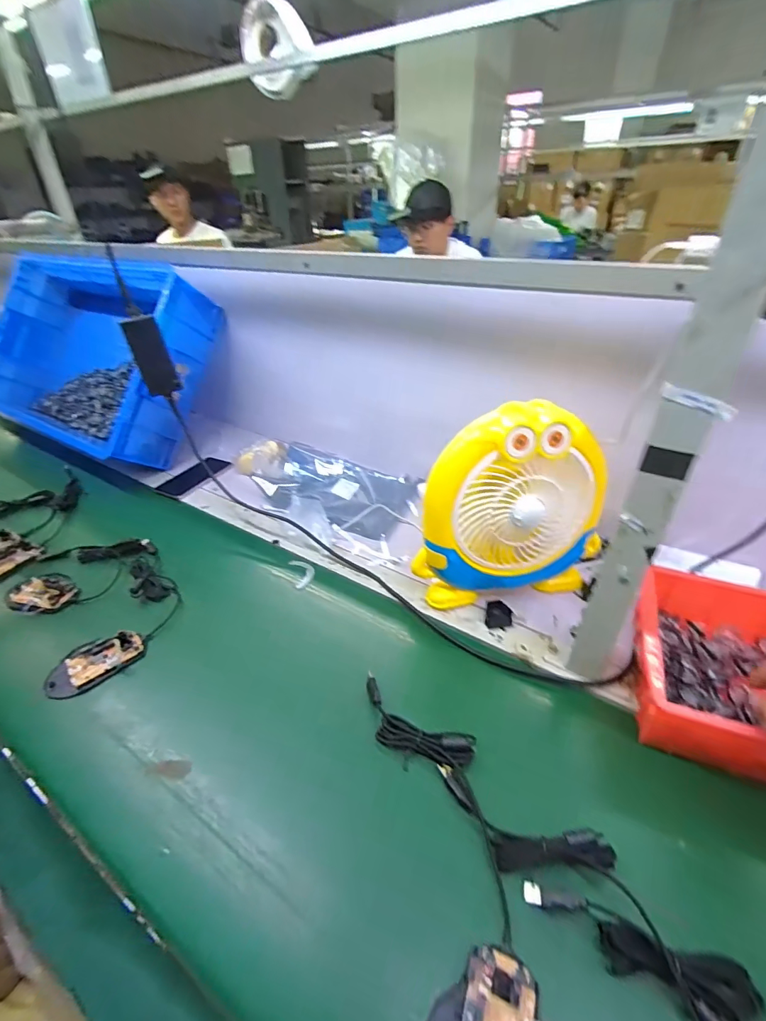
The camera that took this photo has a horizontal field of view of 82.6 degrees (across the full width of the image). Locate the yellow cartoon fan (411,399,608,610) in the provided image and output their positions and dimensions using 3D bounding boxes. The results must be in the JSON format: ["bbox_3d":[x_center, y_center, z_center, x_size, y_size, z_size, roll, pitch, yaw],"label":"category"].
[{"bbox_3d":[0.167,0.003,0.573,0.243,0.262,0.078,-7,37,-7],"label":"yellow cartoon fan"}]

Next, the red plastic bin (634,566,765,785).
[{"bbox_3d":[0.425,0.179,0.452,0.291,0.078,0.222,14,39,19],"label":"red plastic bin"}]

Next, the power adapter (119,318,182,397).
[{"bbox_3d":[-0.359,-0.237,0.682,0.050,0.115,0.030,-18,40,-21],"label":"power adapter"}]

